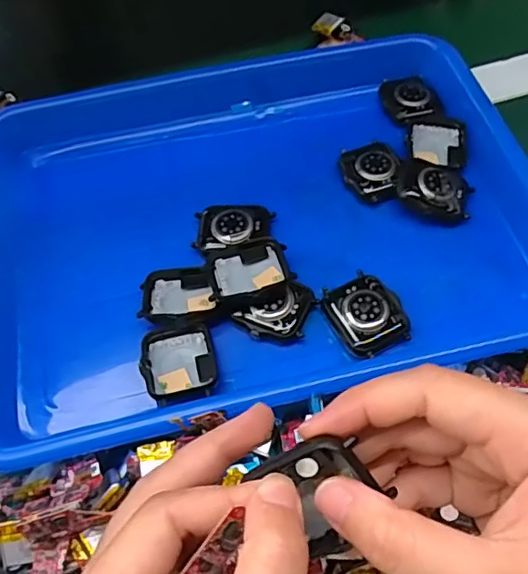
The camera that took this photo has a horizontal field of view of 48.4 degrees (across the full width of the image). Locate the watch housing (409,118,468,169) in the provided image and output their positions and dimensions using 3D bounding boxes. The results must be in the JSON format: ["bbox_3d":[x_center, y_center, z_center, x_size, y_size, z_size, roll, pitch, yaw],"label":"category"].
[{"bbox_3d":[0.112,-0.093,0.379,0.036,0.007,0.038,2,58,6],"label":"watch housing"}]

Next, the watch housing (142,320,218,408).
[{"bbox_3d":[-0.044,0.038,0.303,0.036,0.008,0.041,-14,58,-4],"label":"watch housing"}]

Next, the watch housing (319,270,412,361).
[{"bbox_3d":[0.054,0.014,0.313,0.038,0.008,0.043,-22,59,-9],"label":"watch housing"}]

